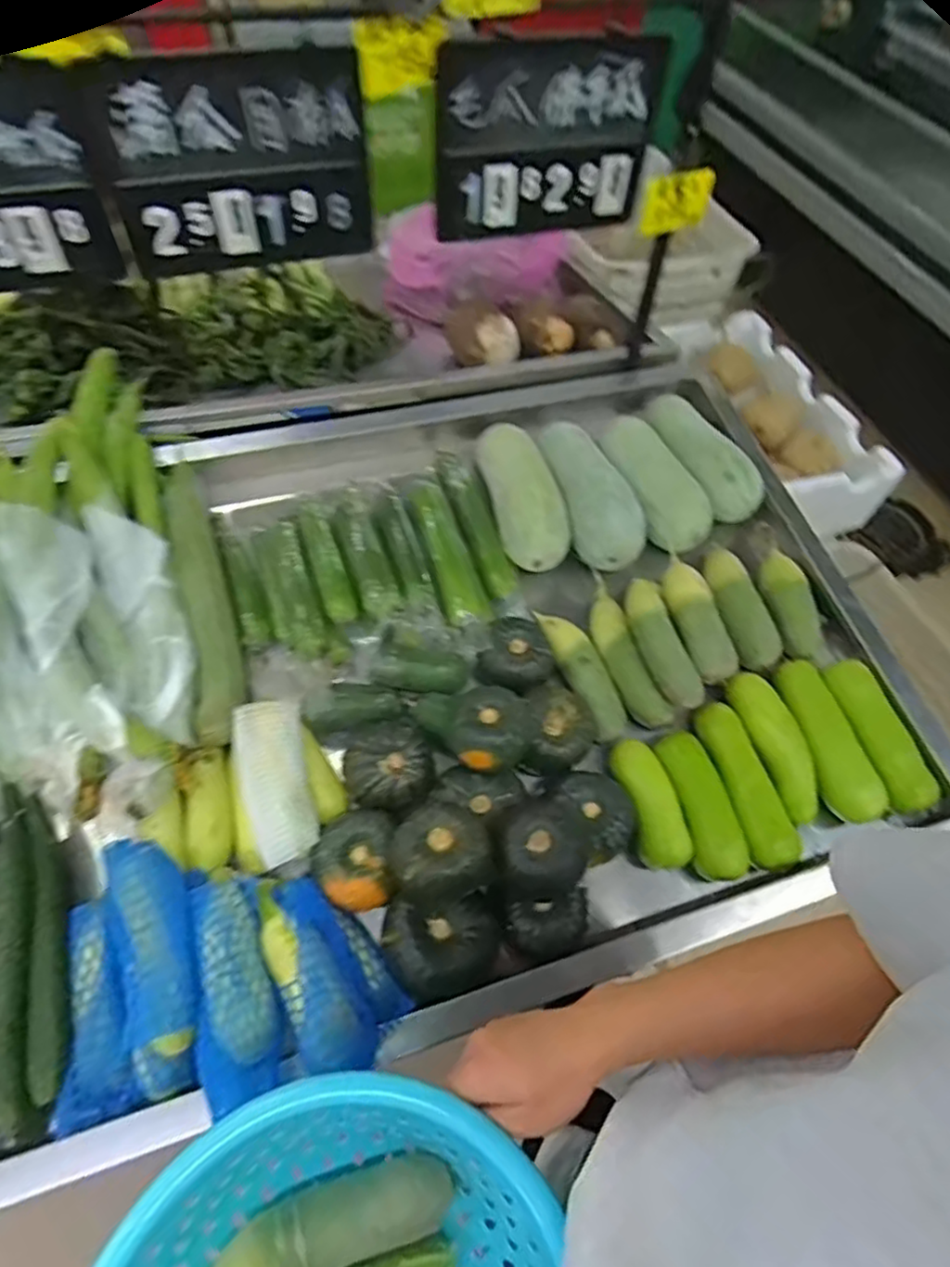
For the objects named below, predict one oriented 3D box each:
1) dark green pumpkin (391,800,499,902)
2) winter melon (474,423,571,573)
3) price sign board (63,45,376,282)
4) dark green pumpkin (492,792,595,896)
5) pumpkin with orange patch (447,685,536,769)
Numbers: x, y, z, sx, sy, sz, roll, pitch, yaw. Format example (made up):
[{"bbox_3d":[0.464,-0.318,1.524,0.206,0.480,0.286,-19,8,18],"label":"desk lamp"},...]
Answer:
[{"bbox_3d":[-0.036,0.235,0.725,0.100,0.074,0.103,2,56,-3],"label":"dark green pumpkin"},{"bbox_3d":[0.076,-0.222,1.006,0.093,0.080,0.258,-10,58,-11],"label":"winter melon"},{"bbox_3d":[-0.274,-0.544,0.786,0.291,0.215,0.023,-15,55,-9],"label":"price sign board"},{"bbox_3d":[0.070,0.235,0.741,0.101,0.086,0.106,2,56,-3],"label":"dark green pumpkin"},{"bbox_3d":[0.020,0.113,0.801,0.099,0.064,0.103,2,56,-3],"label":"pumpkin with orange patch"}]

